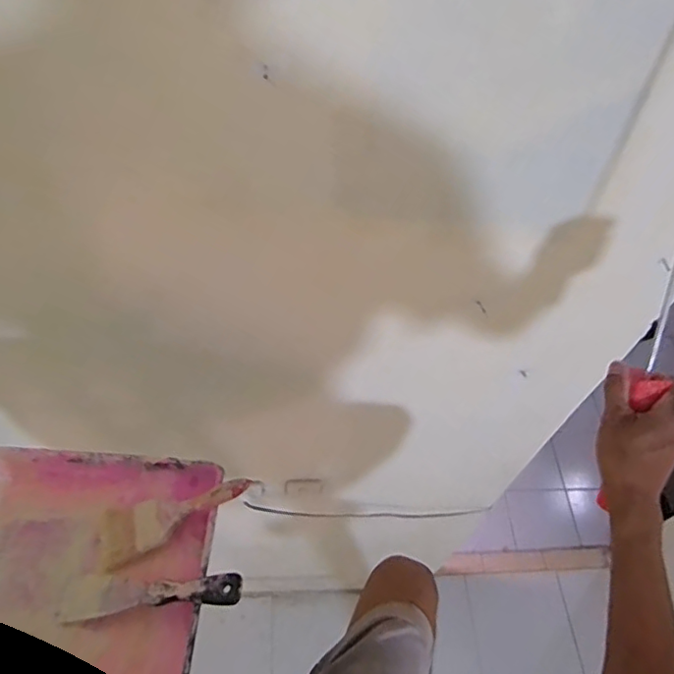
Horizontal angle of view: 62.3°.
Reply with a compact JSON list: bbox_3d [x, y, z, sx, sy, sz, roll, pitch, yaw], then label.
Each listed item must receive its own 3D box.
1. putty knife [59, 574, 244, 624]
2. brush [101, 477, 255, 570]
[{"bbox_3d":[-0.194,0.269,0.583,0.197,0.022,0.041,-10,53,12],"label":"putty knife"},{"bbox_3d":[-0.185,0.199,0.632,0.174,0.011,0.060,-23,58,-4],"label":"brush"}]

